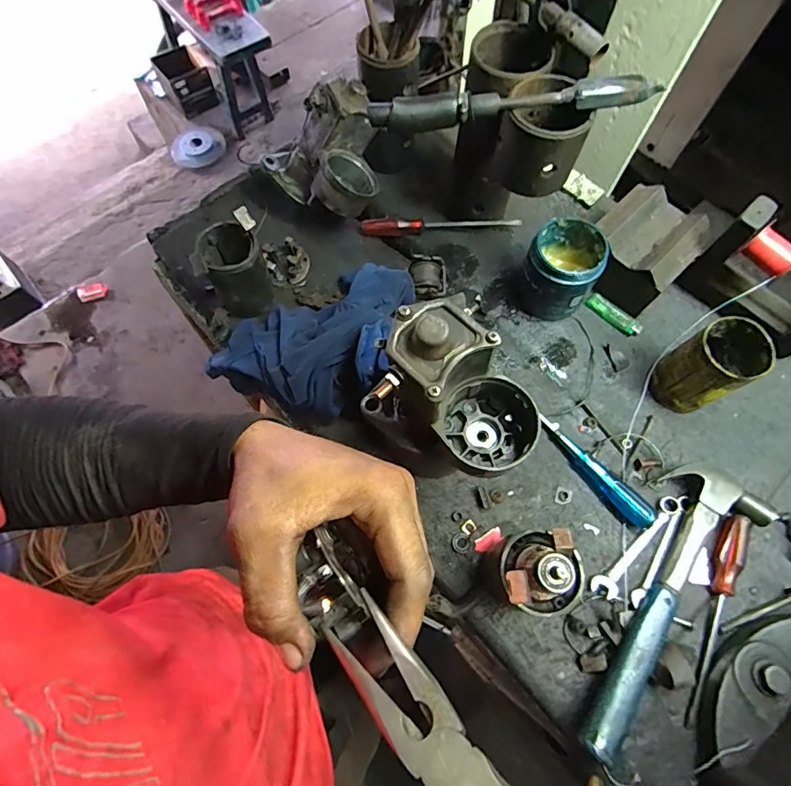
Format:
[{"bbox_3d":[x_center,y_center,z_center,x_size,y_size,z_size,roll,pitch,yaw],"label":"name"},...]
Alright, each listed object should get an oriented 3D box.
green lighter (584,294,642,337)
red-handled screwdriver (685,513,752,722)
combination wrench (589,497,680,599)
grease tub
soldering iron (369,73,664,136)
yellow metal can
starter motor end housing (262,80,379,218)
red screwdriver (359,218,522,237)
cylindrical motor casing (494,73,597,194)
[{"bbox_3d":[0.299,-0.106,0.619,0.079,0.010,0.022,42,75,14],"label":"green lighter"},{"bbox_3d":[0.343,0.236,0.482,0.020,0.024,0.219,24,71,9],"label":"red-handled screwdriver"},{"bbox_3d":[0.276,0.173,0.512,0.147,0.015,0.023,-39,74,-13],"label":"combination wrench"},{"bbox_3d":[0.216,-0.159,0.591,0.090,0.100,0.096,0,69,0],"label":"grease tub"},{"bbox_3d":[0.111,-0.282,0.444,0.267,0.038,0.030,-2,69,-1],"label":"soldering iron"},{"bbox_3d":[0.367,-0.030,0.534,0.085,0.112,0.075,-35,73,-12],"label":"yellow metal can"},{"bbox_3d":[-0.099,-0.310,0.600,0.152,0.117,0.117,-11,70,-4],"label":"starter motor end housing"},{"bbox_3d":[0.065,-0.244,0.668,0.231,0.022,0.020,2,69,1],"label":"red screwdriver"},{"bbox_3d":[0.157,-0.274,0.485,0.086,0.080,0.090,12,70,5],"label":"cylindrical motor casing"}]

